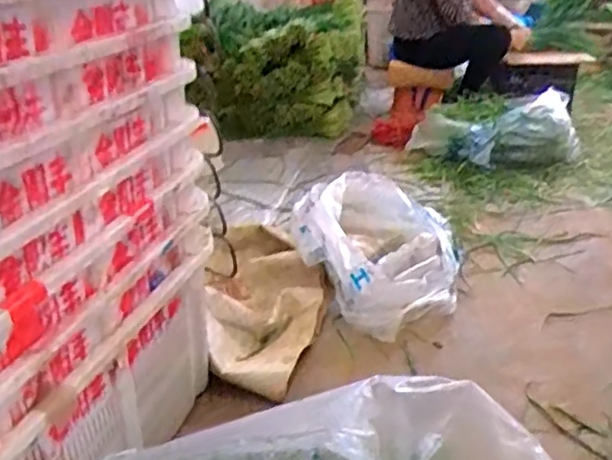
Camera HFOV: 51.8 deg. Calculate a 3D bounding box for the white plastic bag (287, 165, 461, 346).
[{"bbox_3d":[0.187,0.014,1.673,0.422,0.166,0.629,-4,27,-5],"label":"white plastic bag"}]

